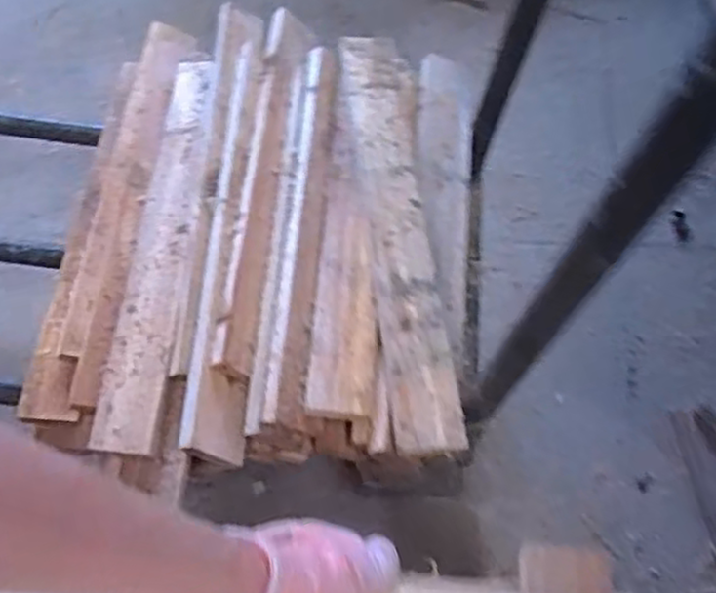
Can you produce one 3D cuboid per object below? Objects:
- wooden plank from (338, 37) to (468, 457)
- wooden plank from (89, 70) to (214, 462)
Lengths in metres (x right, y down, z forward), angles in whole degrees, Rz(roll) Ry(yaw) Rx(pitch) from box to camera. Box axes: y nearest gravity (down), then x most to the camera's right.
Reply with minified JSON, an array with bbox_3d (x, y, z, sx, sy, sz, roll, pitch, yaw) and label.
[{"bbox_3d":[0.038,-0.085,0.778,0.063,0.016,0.492,-5,62,-5],"label":"wooden plank"},{"bbox_3d":[-0.205,-0.073,0.804,0.074,0.017,0.480,-4,60,14],"label":"wooden plank"}]

